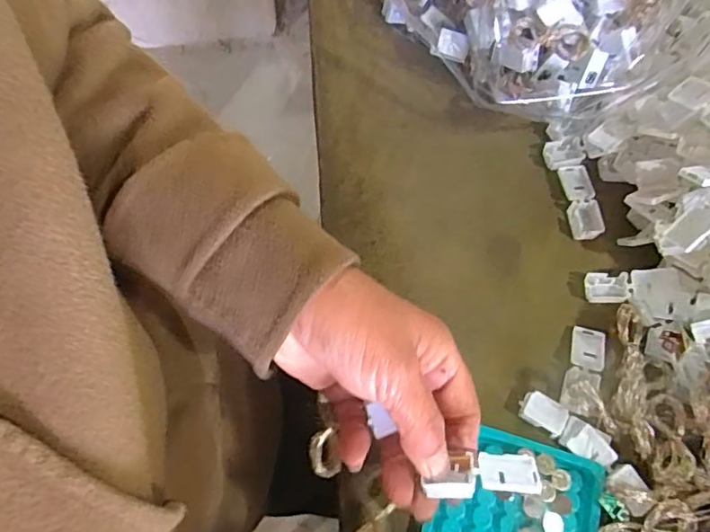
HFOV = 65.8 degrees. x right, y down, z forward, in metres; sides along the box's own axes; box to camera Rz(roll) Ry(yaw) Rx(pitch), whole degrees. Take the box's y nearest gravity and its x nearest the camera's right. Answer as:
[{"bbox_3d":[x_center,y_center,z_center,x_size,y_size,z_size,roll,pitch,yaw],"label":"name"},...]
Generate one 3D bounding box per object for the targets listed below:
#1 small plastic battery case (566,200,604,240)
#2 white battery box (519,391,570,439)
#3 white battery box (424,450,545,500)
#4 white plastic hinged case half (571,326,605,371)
[{"bbox_3d":[0.159,-0.032,0.380,0.018,0.013,0.027,0,67,-2],"label":"small plastic battery case"},{"bbox_3d":[0.112,0.088,0.326,0.026,0.012,0.018,32,70,11],"label":"white battery box"},{"bbox_3d":[0.060,0.099,0.259,0.052,0.013,0.020,-7,67,1],"label":"white battery box"},{"bbox_3d":[0.146,0.052,0.345,0.018,0.009,0.027,13,67,3],"label":"white plastic hinged case half"}]

